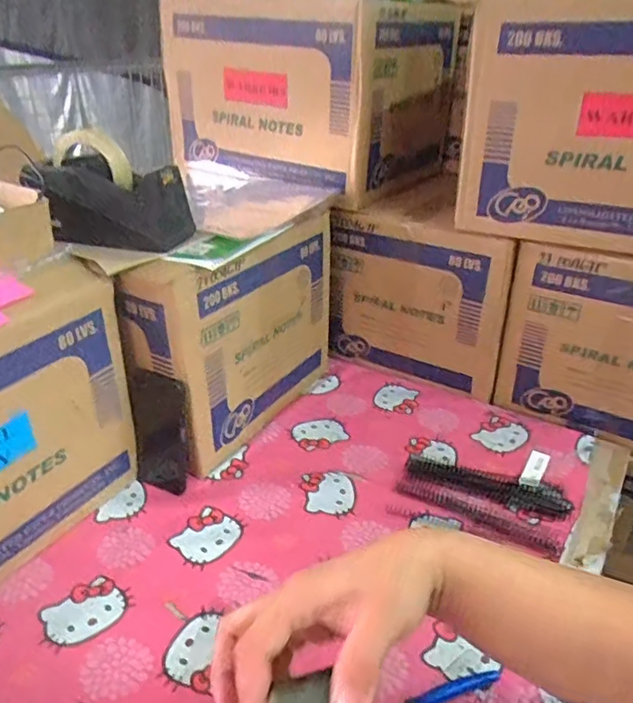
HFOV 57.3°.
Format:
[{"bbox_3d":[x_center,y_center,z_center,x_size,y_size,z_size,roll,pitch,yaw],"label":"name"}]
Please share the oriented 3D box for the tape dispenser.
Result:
[{"bbox_3d":[-0.260,-0.197,0.712,0.193,0.125,0.056,4,29,7],"label":"tape dispenser"}]

